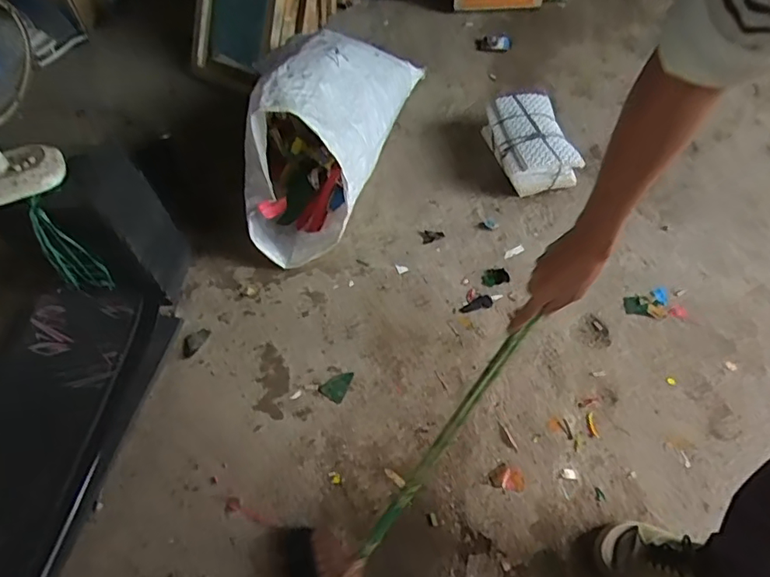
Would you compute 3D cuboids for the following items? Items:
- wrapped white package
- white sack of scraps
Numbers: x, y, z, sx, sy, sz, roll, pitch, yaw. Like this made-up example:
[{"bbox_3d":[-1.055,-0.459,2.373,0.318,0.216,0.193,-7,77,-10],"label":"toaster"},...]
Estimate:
[{"bbox_3d":[0.369,-0.371,1.410,0.183,0.111,0.289,-10,52,-3],"label":"wrapped white package"},{"bbox_3d":[-0.136,-0.455,1.352,0.266,0.359,0.758,8,54,11],"label":"white sack of scraps"}]

